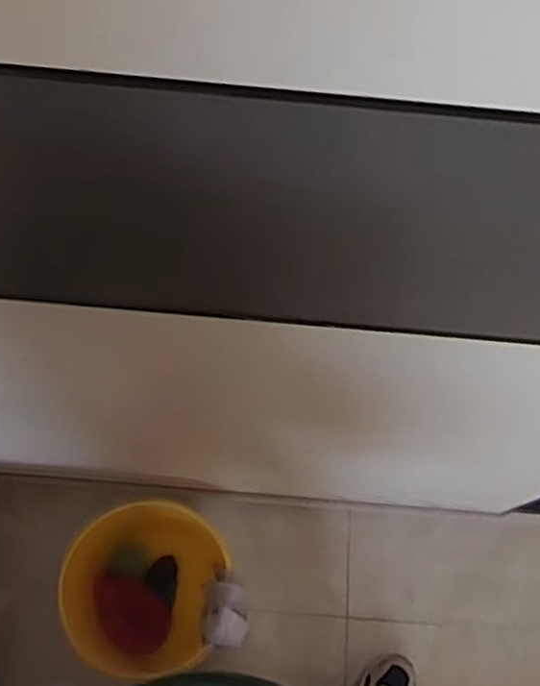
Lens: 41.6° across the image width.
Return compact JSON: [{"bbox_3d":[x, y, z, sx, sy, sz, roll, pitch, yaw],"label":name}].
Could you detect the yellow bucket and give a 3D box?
[{"bbox_3d":[-0.197,0.396,1.181,0.232,0.224,0.237,11,69,2],"label":"yellow bucket"}]

